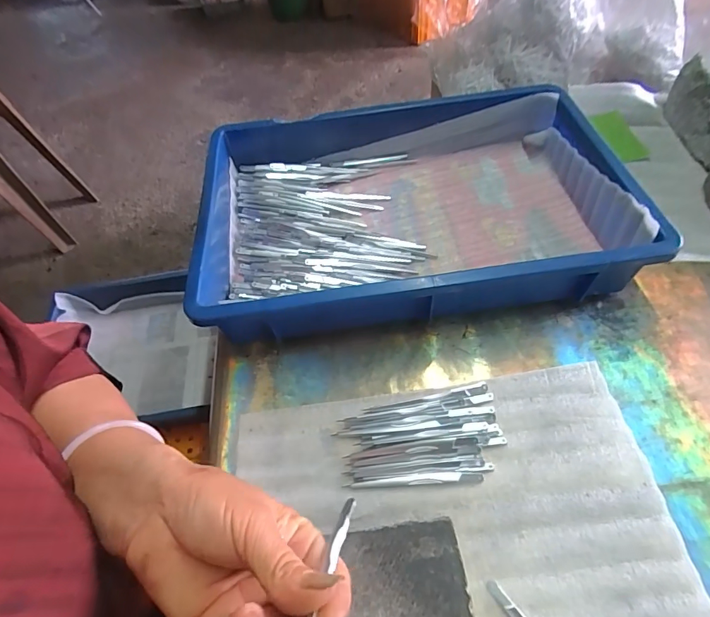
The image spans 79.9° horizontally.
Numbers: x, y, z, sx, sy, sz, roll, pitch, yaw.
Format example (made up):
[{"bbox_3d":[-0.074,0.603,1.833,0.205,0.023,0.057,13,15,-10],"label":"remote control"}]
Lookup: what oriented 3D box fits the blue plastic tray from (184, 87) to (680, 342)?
[{"bbox_3d":[0.050,-0.113,0.460,0.427,0.073,0.282,-6,55,-2],"label":"blue plastic tray"}]

